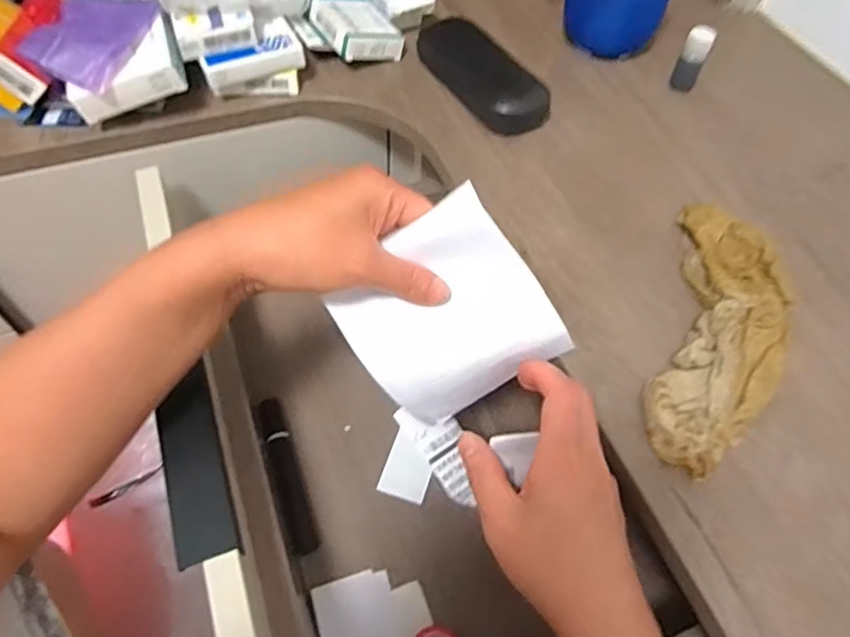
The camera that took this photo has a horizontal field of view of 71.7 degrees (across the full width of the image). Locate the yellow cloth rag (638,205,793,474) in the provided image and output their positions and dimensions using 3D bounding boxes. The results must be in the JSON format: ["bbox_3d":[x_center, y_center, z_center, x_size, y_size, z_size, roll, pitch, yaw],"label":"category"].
[{"bbox_3d":[0.189,0.008,0.367,0.075,0.025,0.189,20,57,11],"label":"yellow cloth rag"}]

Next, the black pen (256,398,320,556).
[{"bbox_3d":[-0.112,0.124,0.471,0.021,0.015,0.128,-17,57,-14],"label":"black pen"}]

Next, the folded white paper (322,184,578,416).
[{"bbox_3d":[0.015,0.002,0.342,0.106,0.119,0.023,-32,20,11],"label":"folded white paper"}]

